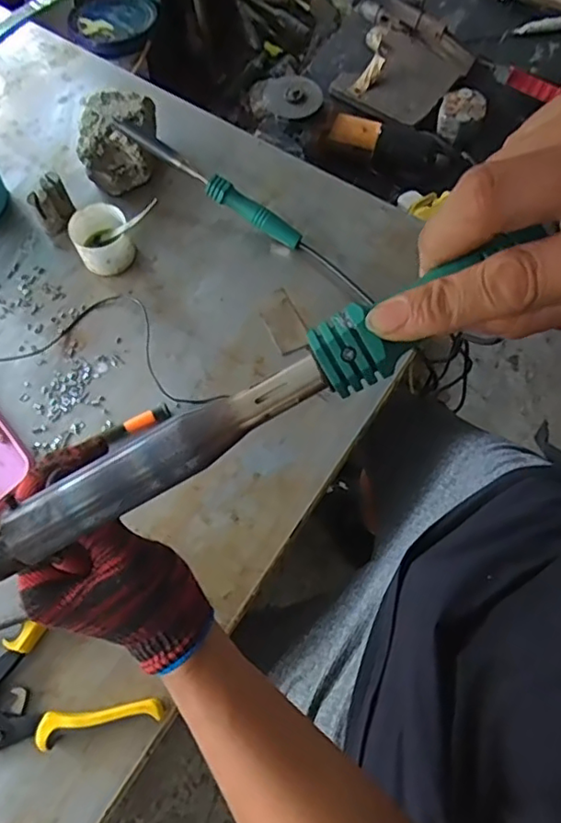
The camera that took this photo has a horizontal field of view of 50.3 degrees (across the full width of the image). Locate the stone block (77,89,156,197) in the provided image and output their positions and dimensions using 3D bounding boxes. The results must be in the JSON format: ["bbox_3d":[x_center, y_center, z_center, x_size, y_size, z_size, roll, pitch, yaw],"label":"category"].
[{"bbox_3d":[-0.202,-0.338,0.754,0.087,0.074,0.105,-3,67,-3],"label":"stone block"}]

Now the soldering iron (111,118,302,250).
[{"bbox_3d":[-0.087,-0.274,0.710,0.258,0.023,0.027,33,70,-2],"label":"soldering iron"}]

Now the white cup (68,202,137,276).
[{"bbox_3d":[-0.209,-0.203,0.710,0.064,0.052,0.071,-27,70,-12],"label":"white cup"}]

